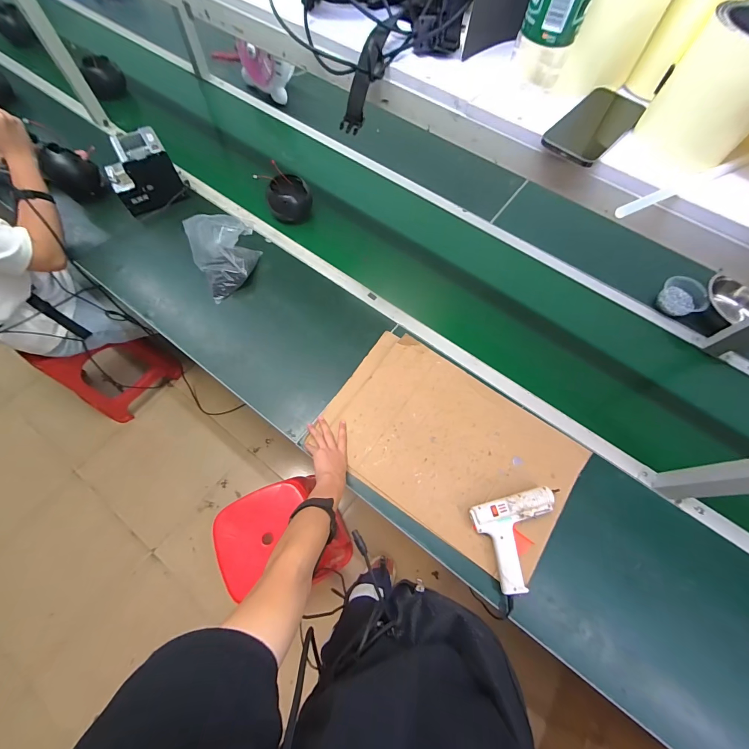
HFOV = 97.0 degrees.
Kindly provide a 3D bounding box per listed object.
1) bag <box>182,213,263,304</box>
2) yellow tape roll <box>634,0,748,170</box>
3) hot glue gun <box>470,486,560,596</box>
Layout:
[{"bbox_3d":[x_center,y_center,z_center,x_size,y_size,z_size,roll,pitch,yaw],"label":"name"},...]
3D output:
[{"bbox_3d":[-0.381,-0.315,0.866,0.166,0.158,0.141,-26,71,-12],"label":"bag"},{"bbox_3d":[0.376,-0.309,0.363,0.101,0.111,0.101,41,70,14],"label":"yellow tape roll"},{"bbox_3d":[0.298,0.326,0.658,0.179,0.043,0.164,-12,67,-8],"label":"hot glue gun"}]

